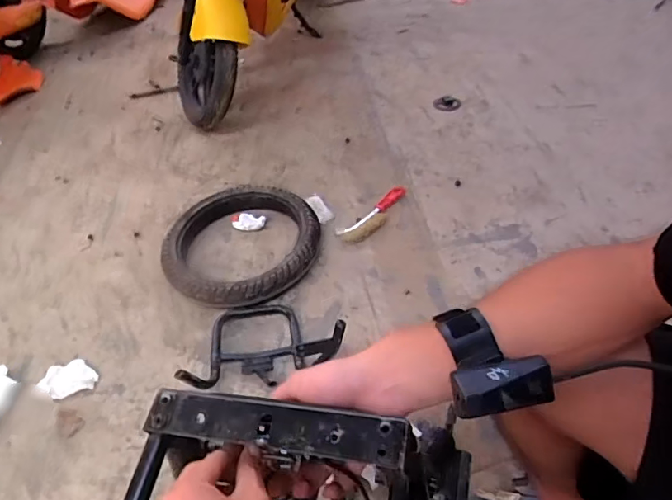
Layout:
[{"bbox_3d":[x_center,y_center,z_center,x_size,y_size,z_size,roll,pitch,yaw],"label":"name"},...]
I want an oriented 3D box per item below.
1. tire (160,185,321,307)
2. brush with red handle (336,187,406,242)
[{"bbox_3d":[-0.209,-0.008,1.137,0.329,0.076,0.340,-2,47,2],"label":"tire"},{"bbox_3d":[0.102,-0.087,1.203,0.221,0.021,0.062,-37,55,-27],"label":"brush with red handle"}]

